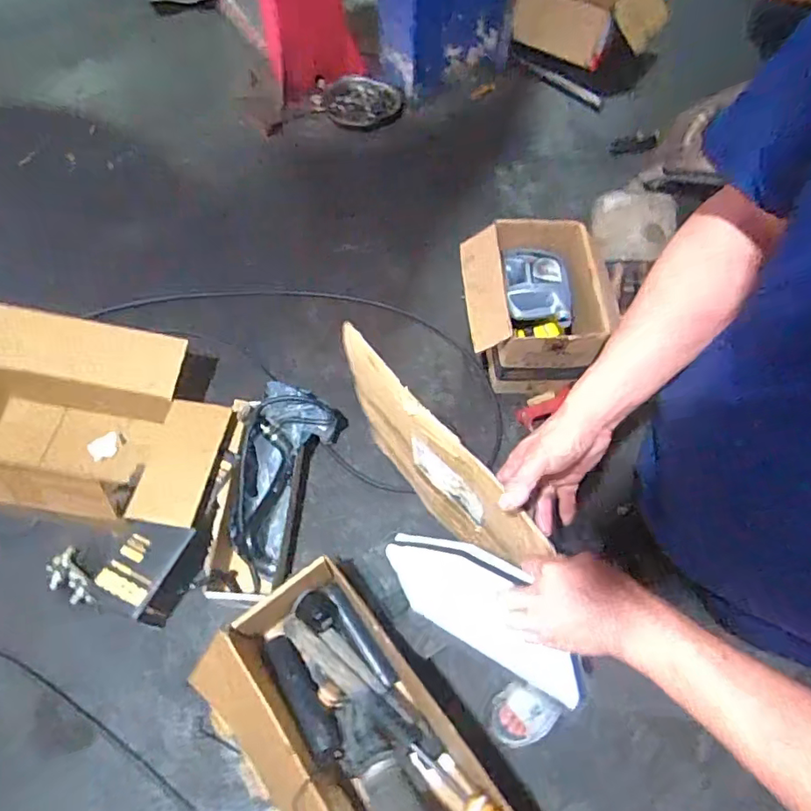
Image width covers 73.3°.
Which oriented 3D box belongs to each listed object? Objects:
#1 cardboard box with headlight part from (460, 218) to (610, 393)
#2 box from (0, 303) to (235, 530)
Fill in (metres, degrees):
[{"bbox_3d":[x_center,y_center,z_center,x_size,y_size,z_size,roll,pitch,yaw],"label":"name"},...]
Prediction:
[{"bbox_3d":[0.382,-0.299,1.669,0.422,0.274,0.460,-1,61,-2],"label":"cardboard box with headlight part"},{"bbox_3d":[-0.891,0.033,1.452,0.868,0.309,0.531,9,61,3],"label":"box"}]

